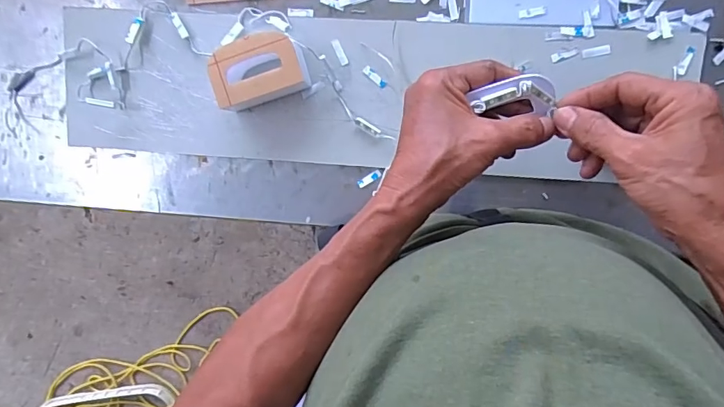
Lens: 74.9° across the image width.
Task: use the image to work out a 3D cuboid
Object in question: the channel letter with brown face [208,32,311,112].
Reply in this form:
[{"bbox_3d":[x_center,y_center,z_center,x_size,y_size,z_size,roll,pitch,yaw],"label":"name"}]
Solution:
[{"bbox_3d":[-0.095,-0.123,0.442,0.079,0.047,0.058,-12,96,7],"label":"channel letter with brown face"}]

